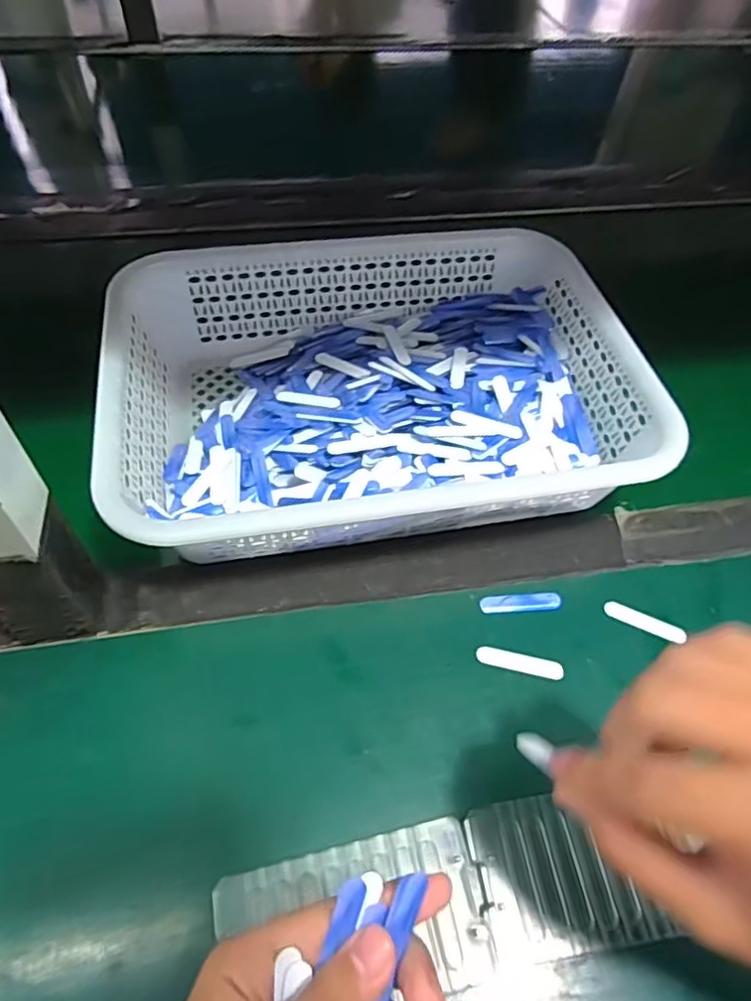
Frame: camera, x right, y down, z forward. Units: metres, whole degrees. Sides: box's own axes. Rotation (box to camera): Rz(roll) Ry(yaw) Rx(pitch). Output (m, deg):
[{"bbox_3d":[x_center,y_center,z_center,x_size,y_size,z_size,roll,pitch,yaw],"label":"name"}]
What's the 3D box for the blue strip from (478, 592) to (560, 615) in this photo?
[{"bbox_3d":[0.094,0.066,0.396,0.052,0.004,0.012,-4,55,-5],"label":"blue strip"}]

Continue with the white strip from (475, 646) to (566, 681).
[{"bbox_3d":[0.088,0.098,0.374,0.051,0.004,0.011,11,55,6],"label":"white strip"}]

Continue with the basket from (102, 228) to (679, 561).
[{"bbox_3d":[-0.002,-0.085,0.454,0.350,0.082,0.241,-9,55,-9],"label":"basket"}]

